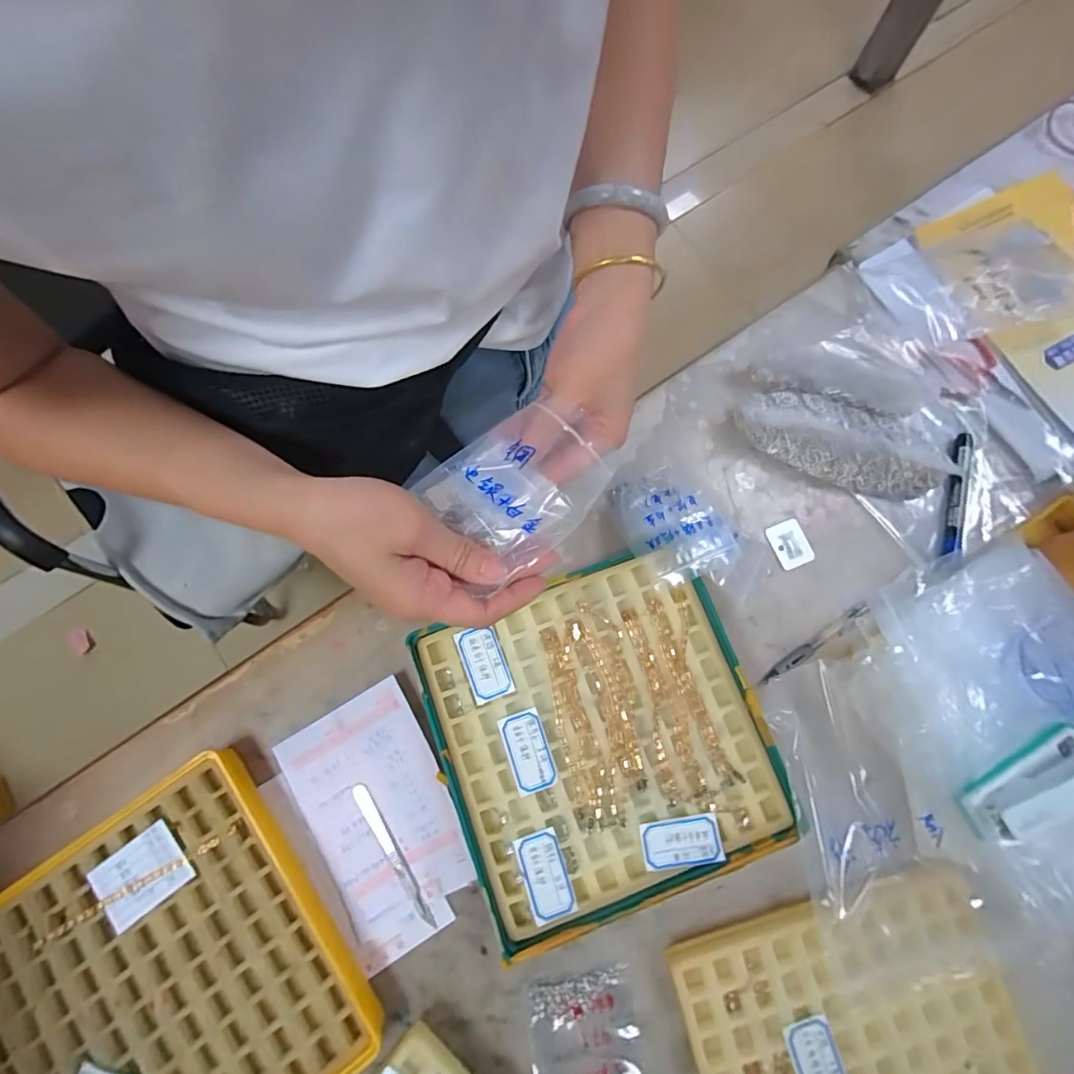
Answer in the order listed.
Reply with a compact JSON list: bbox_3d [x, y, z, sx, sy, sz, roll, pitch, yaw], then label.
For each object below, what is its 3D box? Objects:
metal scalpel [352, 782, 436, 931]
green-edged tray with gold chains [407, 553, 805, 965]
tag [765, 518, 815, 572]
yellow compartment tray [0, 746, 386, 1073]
[{"bbox_3d":[-0.126,0.278,0.451,0.013,0.011,0.131,-32,79,-7],"label":"metal scalpel"},{"bbox_3d":[0.053,0.173,0.454,0.267,0.024,0.264,-20,78,-4],"label":"green-edged tray with gold chains"},{"bbox_3d":[0.252,0.006,0.510,0.035,0.004,0.046,-19,78,-4],"label":"tag"},{"bbox_3d":[-0.308,0.368,0.406,0.275,0.028,0.274,-35,80,-7],"label":"yellow compartment tray"}]

